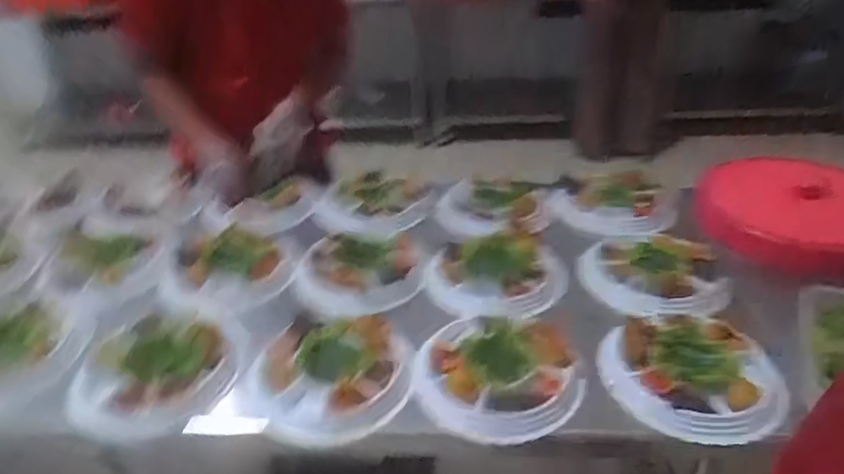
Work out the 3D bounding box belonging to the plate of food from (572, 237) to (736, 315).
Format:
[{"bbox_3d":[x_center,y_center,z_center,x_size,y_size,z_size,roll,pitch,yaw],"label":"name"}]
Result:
[{"bbox_3d":[0.389,0.061,1.009,0.224,0.050,0.215,-1,35,1],"label":"plate of food"}]

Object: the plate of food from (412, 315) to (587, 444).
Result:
[{"bbox_3d":[0.108,0.182,0.829,0.218,0.048,0.230,-1,35,1],"label":"plate of food"}]

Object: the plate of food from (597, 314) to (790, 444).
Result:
[{"bbox_3d":[0.374,0.184,0.815,0.229,0.055,0.215,-1,35,1],"label":"plate of food"}]

